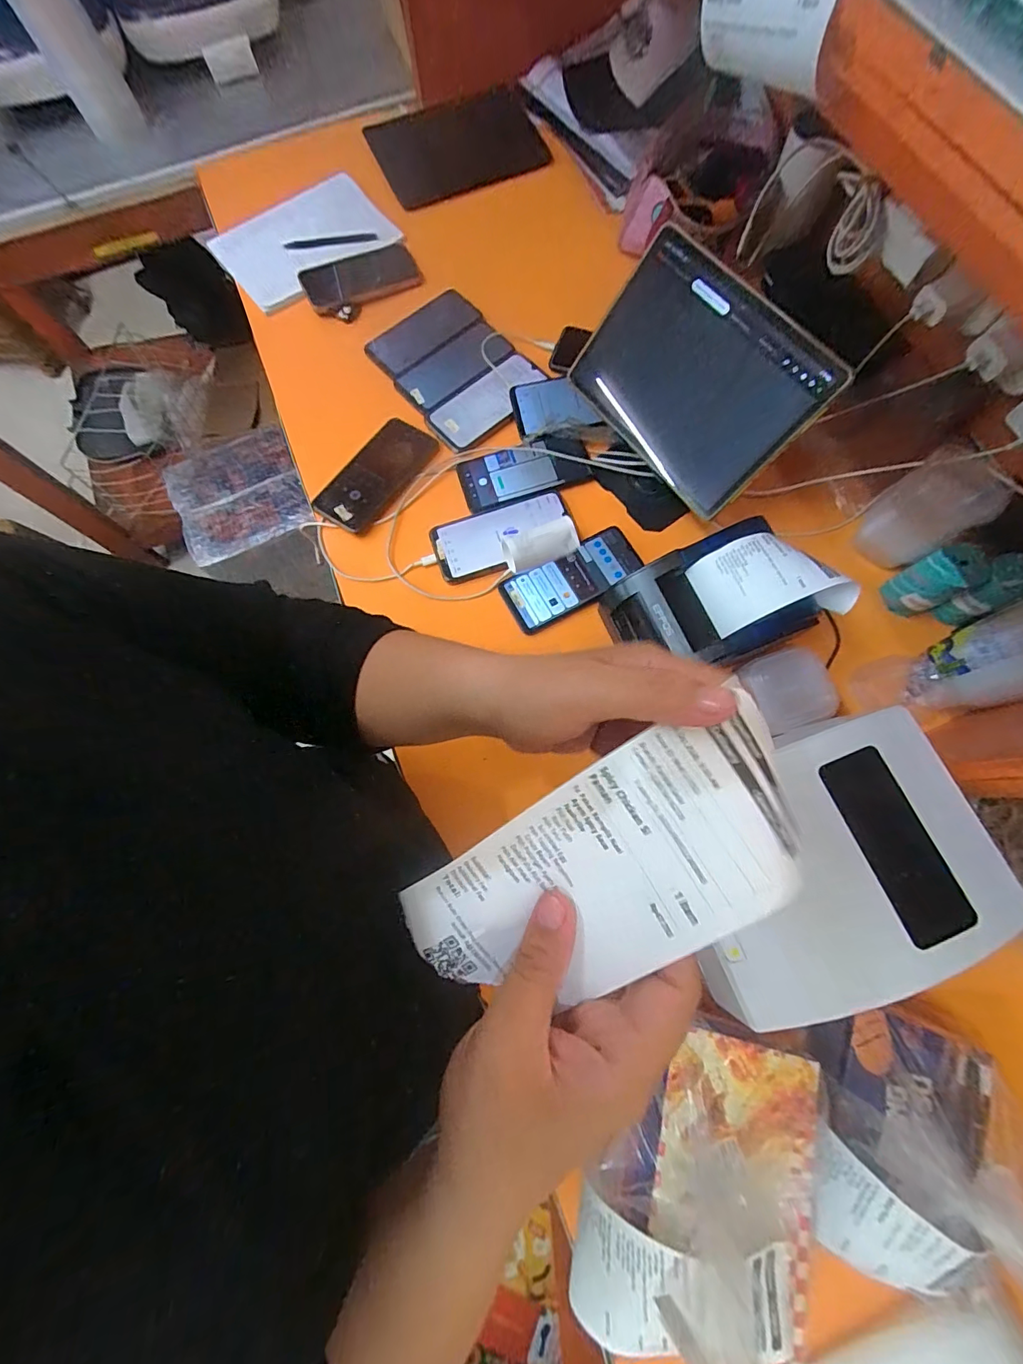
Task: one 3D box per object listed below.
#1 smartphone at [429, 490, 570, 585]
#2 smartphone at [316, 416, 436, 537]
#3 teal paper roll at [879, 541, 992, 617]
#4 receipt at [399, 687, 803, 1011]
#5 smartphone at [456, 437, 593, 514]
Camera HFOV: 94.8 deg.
[{"bbox_3d":[-0.011,-0.179,0.581,0.169,0.015,0.089,-14,75,-3],"label":"smartphone"},{"bbox_3d":[-0.173,-0.269,0.615,0.084,0.016,0.177,34,77,3],"label":"smartphone"},{"bbox_3d":[0.453,-0.108,0.505,0.051,0.082,0.048,0,74,1],"label":"teal paper roll"},{"bbox_3d":[0.035,0.079,0.193,0.168,0.017,0.078,-29,75,10],"label":"receipt"},{"bbox_3d":[0.017,-0.270,0.607,0.162,0.014,0.077,-18,87,-1],"label":"smartphone"}]

